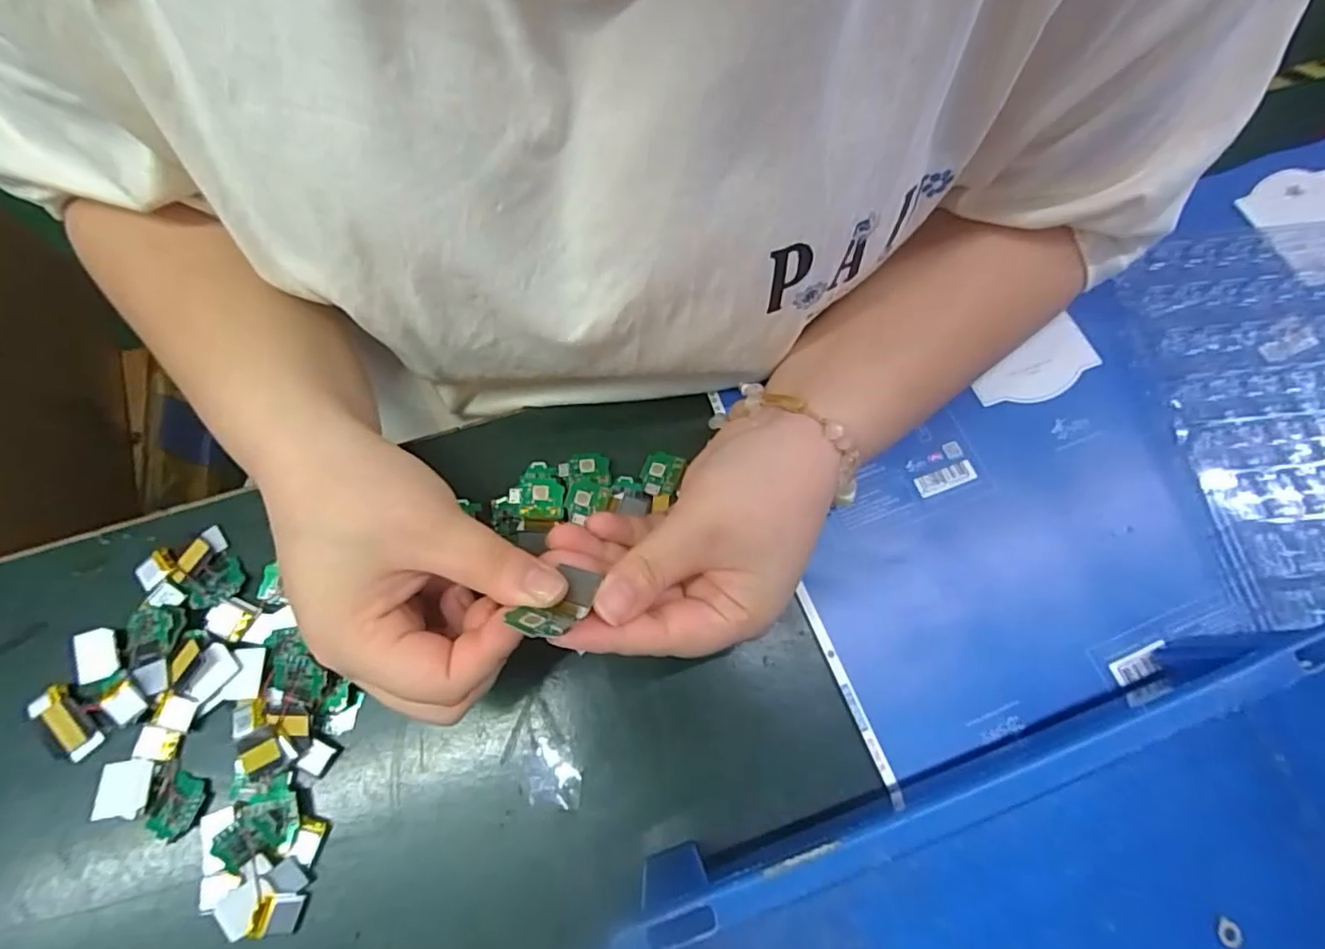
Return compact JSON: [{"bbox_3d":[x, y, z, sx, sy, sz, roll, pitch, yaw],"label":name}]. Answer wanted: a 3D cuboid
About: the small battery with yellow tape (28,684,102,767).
[{"bbox_3d":[-0.265,0.110,0.273,0.035,0.005,0.017,43,75,11],"label":"small battery with yellow tape"}]

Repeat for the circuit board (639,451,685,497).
[{"bbox_3d":[-0.002,0.000,0.317,0.018,0.004,0.024,18,66,14],"label":"circuit board"}]

